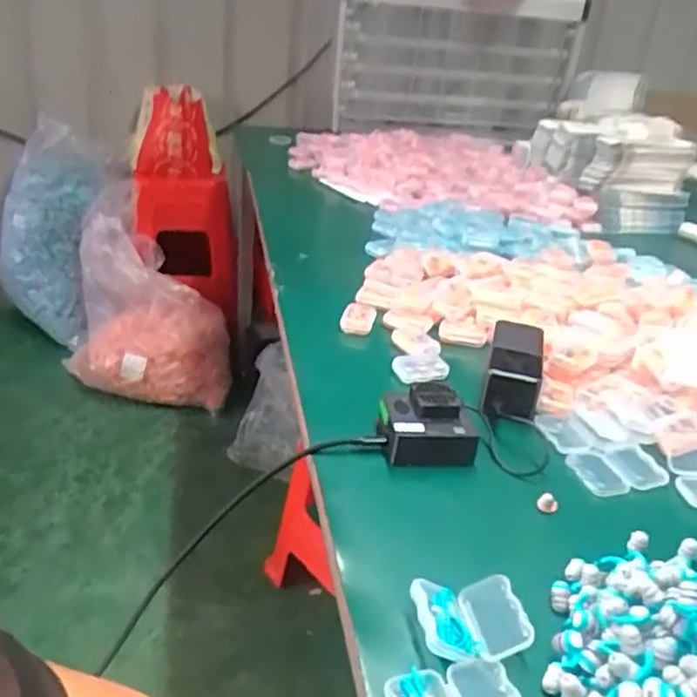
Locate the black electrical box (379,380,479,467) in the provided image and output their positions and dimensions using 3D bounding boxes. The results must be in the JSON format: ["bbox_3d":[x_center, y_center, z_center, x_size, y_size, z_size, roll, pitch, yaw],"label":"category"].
[{"bbox_3d":[0.070,0.067,0.625,0.081,0.051,0.066,3,28,-6],"label":"black electrical box"}]

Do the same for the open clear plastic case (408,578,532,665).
[{"bbox_3d":[0.078,0.174,0.446,0.068,0.021,0.053,0,28,-12],"label":"open clear plastic case"}]

